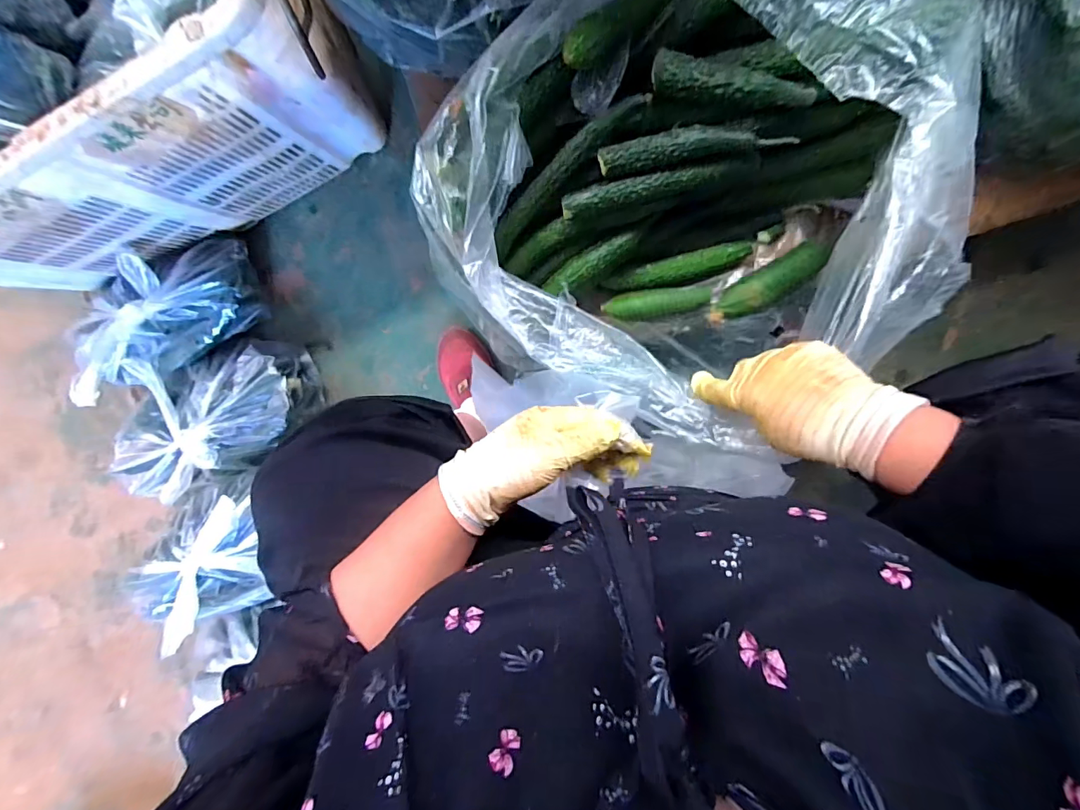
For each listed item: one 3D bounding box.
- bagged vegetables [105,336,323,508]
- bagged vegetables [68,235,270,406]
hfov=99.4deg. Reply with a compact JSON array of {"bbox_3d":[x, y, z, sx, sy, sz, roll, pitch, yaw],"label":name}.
[{"bbox_3d":[-0.559,0.020,0.780,0.348,0.131,0.203,-28,93,9],"label":"bagged vegetables"},{"bbox_3d":[-0.601,-0.145,0.740,0.273,0.155,0.182,-22,94,8],"label":"bagged vegetables"}]

